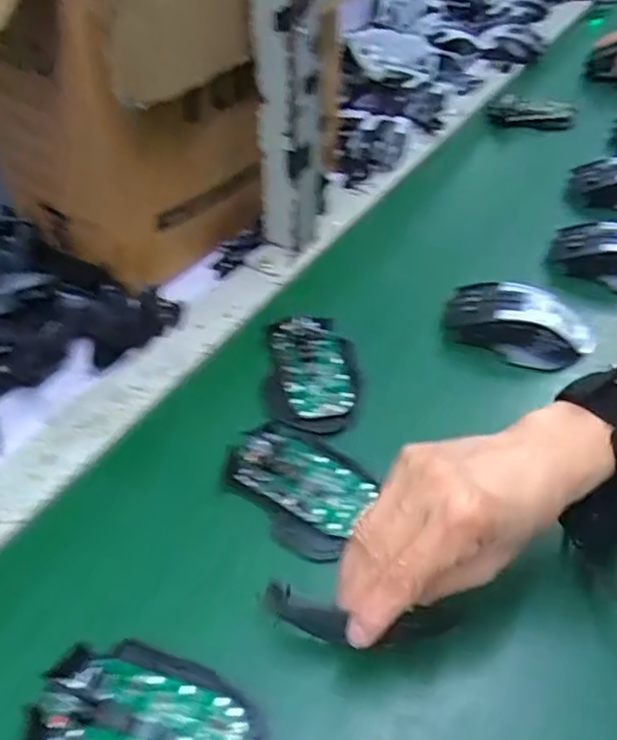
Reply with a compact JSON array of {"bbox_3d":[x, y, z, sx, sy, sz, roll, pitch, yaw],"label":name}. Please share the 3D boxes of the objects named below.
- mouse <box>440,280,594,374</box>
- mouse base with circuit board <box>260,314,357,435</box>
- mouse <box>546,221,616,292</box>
[{"bbox_3d":[0.172,-0.038,0.522,0.115,0.038,0.059,22,49,23],"label":"mouse"},{"bbox_3d":[0.002,-0.002,0.483,0.068,0.021,0.107,-1,44,1],"label":"mouse base with circuit board"},{"bbox_3d":[0.283,-0.105,0.581,0.116,0.037,0.059,20,48,21],"label":"mouse"}]

